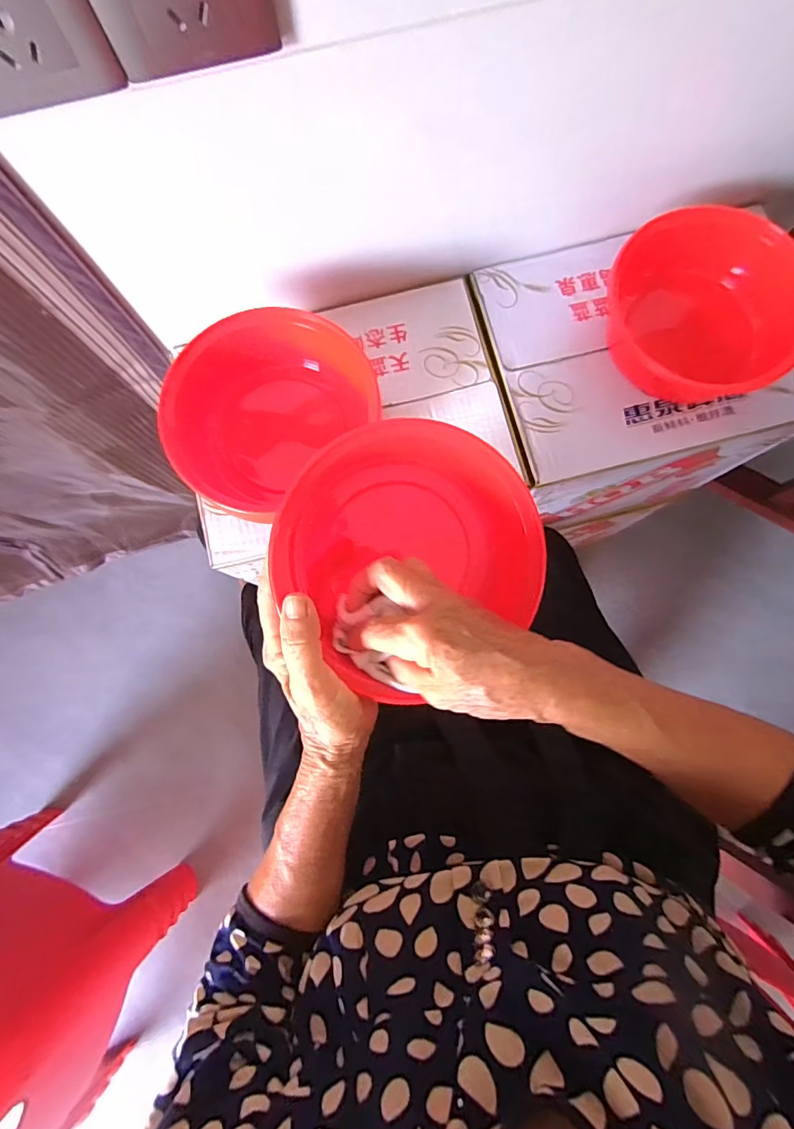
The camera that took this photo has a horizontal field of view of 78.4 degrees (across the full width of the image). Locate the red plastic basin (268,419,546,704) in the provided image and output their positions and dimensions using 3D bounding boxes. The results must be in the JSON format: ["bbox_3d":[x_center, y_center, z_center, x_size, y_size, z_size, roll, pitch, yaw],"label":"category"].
[{"bbox_3d":[0.006,-0.009,0.338,0.165,0.092,0.165,-1,94,-12],"label":"red plastic basin"}]

